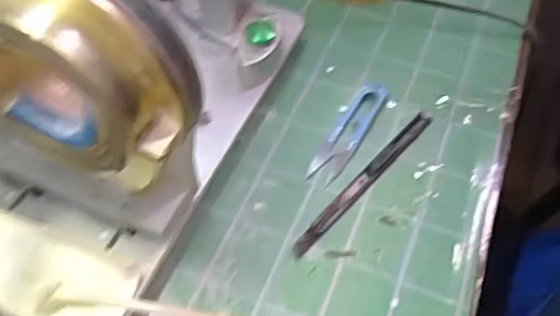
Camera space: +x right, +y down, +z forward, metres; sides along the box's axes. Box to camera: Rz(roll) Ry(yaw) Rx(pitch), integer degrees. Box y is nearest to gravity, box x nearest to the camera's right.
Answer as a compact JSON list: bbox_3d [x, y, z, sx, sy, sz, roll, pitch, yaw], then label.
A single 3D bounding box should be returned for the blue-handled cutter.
[{"bbox_3d":[0.052,-0.021,0.417,0.024,0.013,0.095,26,58,19],"label":"blue-handled cutter"}]

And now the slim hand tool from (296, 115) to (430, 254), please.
[{"bbox_3d":[0.061,0.014,0.396,0.013,0.004,0.152,36,62,25],"label":"slim hand tool"}]

